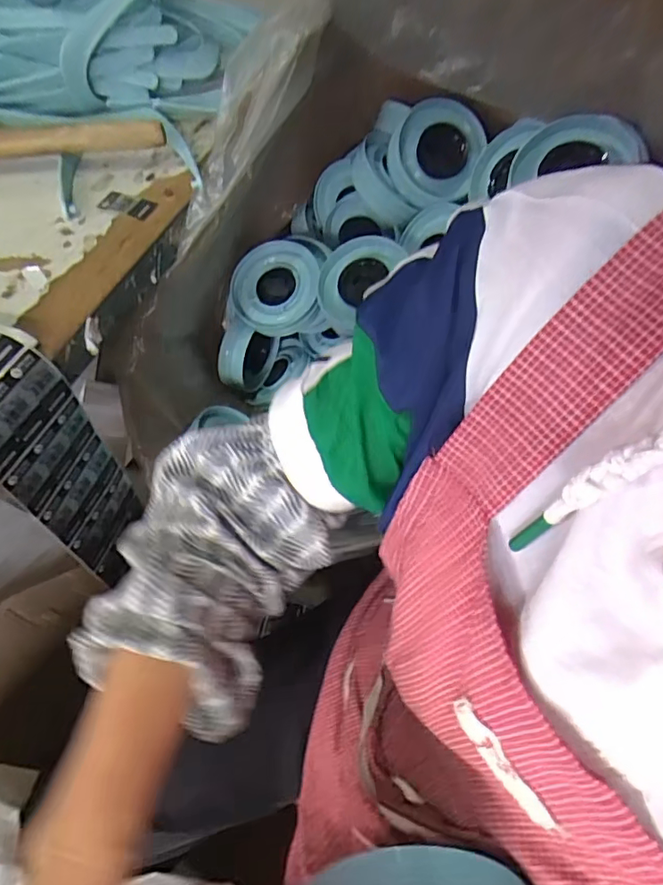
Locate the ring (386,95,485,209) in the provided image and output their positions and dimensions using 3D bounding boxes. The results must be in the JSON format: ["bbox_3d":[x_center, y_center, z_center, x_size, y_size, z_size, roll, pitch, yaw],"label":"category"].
[{"bbox_3d":[0.140,-0.391,0.712,0.125,0.123,0.033,-10,13,14],"label":"ring"}]

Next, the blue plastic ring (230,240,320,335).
[{"bbox_3d":[-0.080,-0.226,0.774,0.139,0.033,0.117,-45,83,3],"label":"blue plastic ring"}]

